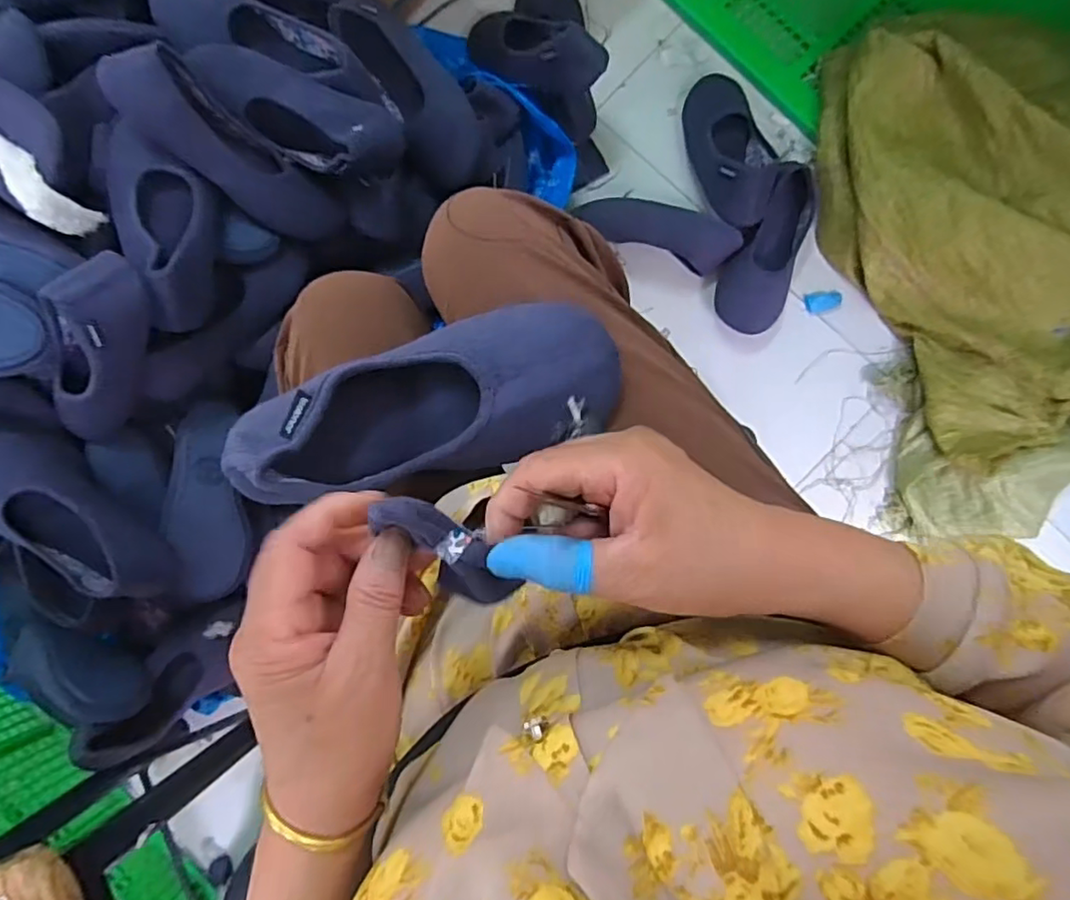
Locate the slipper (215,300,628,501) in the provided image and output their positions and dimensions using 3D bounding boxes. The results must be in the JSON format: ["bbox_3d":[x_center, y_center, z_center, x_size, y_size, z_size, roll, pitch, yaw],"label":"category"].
[{"bbox_3d":[-0.071,-0.030,0.381,0.249,0.059,0.097,-15,86,1],"label":"slipper"}]

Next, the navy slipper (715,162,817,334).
[{"bbox_3d":[0.338,-0.283,0.846,0.102,0.063,0.235,25,88,3],"label":"navy slipper"}]

